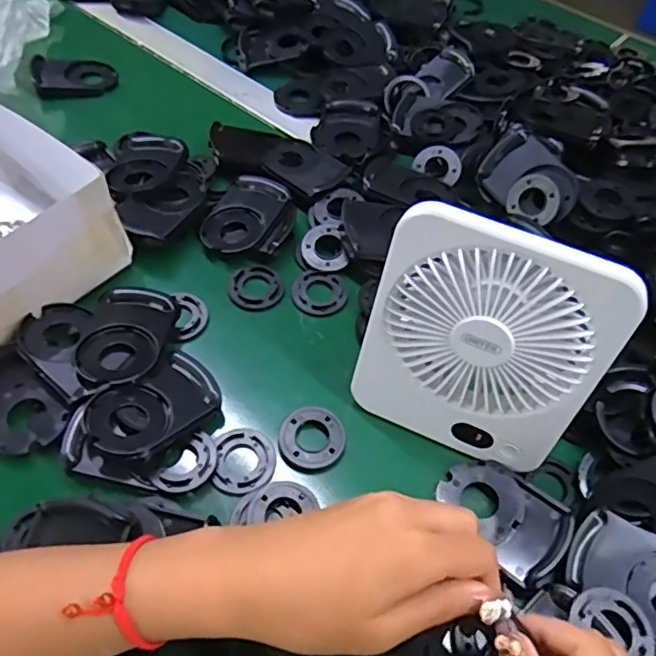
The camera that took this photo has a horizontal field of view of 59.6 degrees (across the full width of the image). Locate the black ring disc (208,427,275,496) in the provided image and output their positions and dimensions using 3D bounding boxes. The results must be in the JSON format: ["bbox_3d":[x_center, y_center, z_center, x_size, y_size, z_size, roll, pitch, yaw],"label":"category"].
[{"bbox_3d":[-0.054,0.087,0.373,0.039,0.007,0.046,3,54,-2],"label":"black ring disc"}]

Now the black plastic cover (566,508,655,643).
[{"bbox_3d":[0.184,0.146,0.331,0.085,0.016,0.050,29,57,16],"label":"black plastic cover"}]

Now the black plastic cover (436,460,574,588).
[{"bbox_3d":[0.109,0.113,0.355,0.077,0.014,0.052,40,61,22],"label":"black plastic cover"}]

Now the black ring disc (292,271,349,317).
[{"bbox_3d":[-0.006,-0.028,0.459,0.045,0.004,0.042,2,54,-3],"label":"black ring disc"}]

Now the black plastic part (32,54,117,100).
[{"bbox_3d":[-0.268,-0.271,0.610,0.079,0.030,0.052,-15,56,-8],"label":"black plastic part"}]

